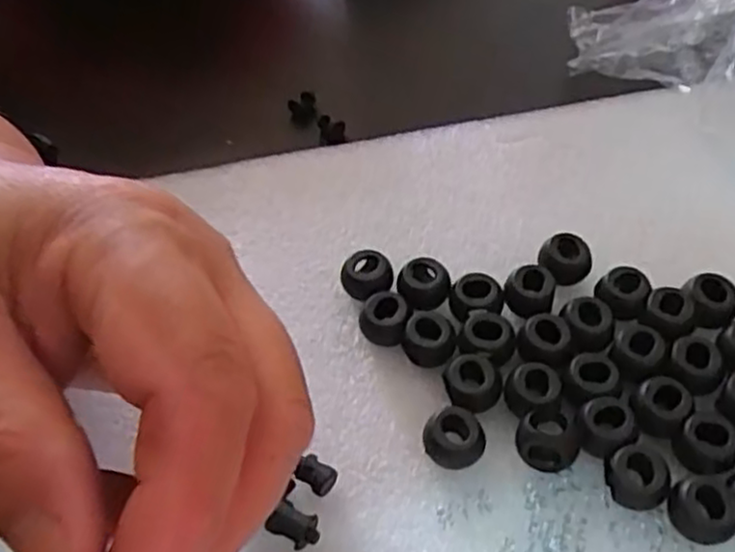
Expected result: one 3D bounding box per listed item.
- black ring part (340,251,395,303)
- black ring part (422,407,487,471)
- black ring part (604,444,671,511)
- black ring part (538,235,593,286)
[{"bbox_3d":[0.000,0.001,0.252,0.017,0.013,0.013,12,55,13],"label":"black ring part"},{"bbox_3d":[0.025,0.048,0.216,0.017,0.010,0.015,0,54,5],"label":"black ring part"},{"bbox_3d":[0.075,0.056,0.205,0.016,0.009,0.016,-2,53,3],"label":"black ring part"},{"bbox_3d":[0.067,-0.004,0.251,0.017,0.014,0.014,17,57,16],"label":"black ring part"}]

